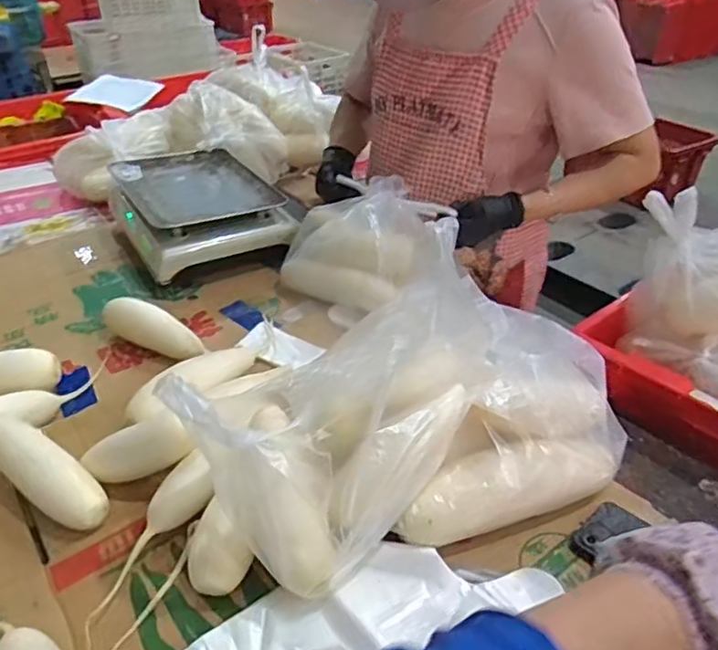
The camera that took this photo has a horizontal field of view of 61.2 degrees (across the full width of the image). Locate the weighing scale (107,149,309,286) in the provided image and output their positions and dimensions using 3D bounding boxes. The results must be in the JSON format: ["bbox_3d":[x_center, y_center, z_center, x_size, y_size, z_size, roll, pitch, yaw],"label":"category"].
[{"bbox_3d":[-0.287,-0.212,1.117,0.274,0.105,0.316,-20,40,-26],"label":"weighing scale"}]

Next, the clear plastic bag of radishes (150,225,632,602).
[{"bbox_3d":[0.064,0.070,0.586,0.430,0.233,0.198,-14,38,-19],"label":"clear plastic bag of radishes"}]

